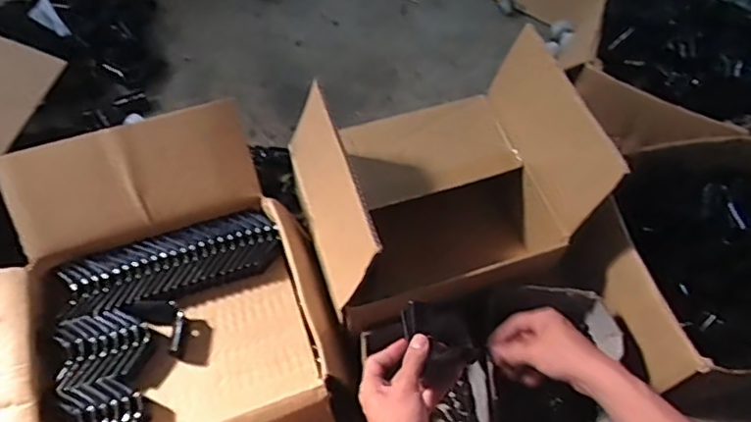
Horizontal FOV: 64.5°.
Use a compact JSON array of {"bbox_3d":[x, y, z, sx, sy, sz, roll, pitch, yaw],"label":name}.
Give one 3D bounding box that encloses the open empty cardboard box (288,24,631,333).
[{"bbox_3d":[0.089,-0.019,0.811,0.349,0.289,0.253,-16,59,-12],"label":"open empty cardboard box"}]

